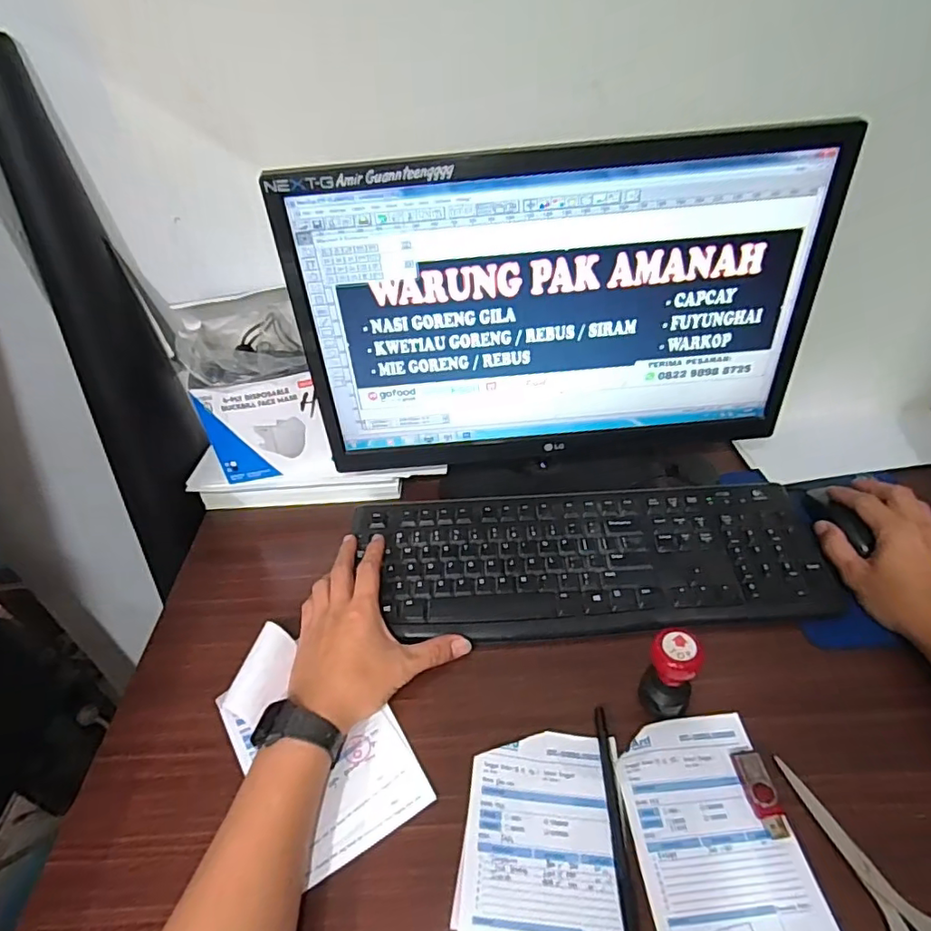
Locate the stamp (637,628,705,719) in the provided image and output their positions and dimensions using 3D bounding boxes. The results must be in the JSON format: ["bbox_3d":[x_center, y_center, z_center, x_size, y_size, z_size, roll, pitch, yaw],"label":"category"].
[{"bbox_3d":[0.152,0.154,0.409,0.037,0.068,0.036,-2,41,2],"label":"stamp"}]

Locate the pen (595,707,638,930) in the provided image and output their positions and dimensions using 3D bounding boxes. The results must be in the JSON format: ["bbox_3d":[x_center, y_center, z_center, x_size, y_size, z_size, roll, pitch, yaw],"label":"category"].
[{"bbox_3d":[0.101,0.239,0.374,0.009,0.010,0.146,-1,47,4],"label":"pen"}]

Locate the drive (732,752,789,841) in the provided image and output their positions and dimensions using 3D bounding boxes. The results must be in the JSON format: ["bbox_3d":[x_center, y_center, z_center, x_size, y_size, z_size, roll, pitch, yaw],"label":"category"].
[{"bbox_3d":[0.202,0.223,0.378,0.018,0.011,0.052,-10,47,-4],"label":"drive"}]

